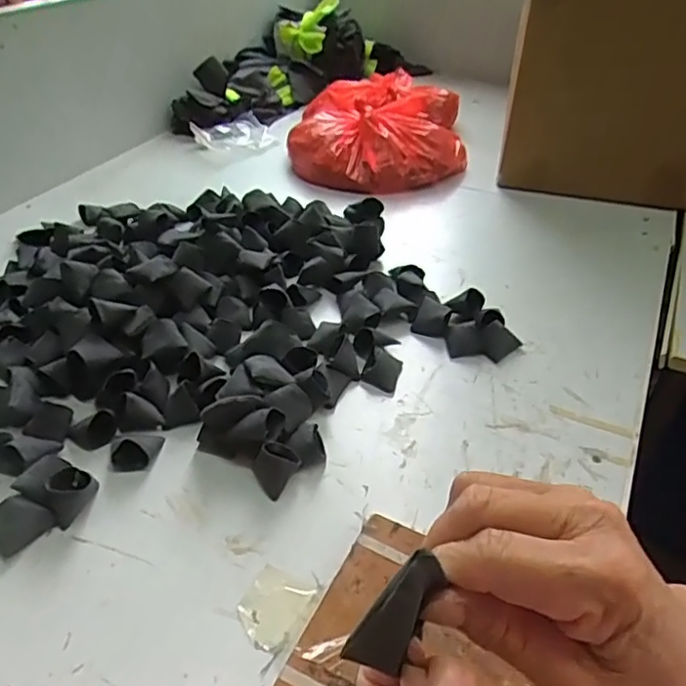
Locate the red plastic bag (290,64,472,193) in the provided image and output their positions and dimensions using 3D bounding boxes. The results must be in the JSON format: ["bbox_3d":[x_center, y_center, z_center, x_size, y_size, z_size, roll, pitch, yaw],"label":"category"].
[{"bbox_3d":[0.057,-0.353,1.002,0.274,0.093,0.290,0,39,-1],"label":"red plastic bag"}]

